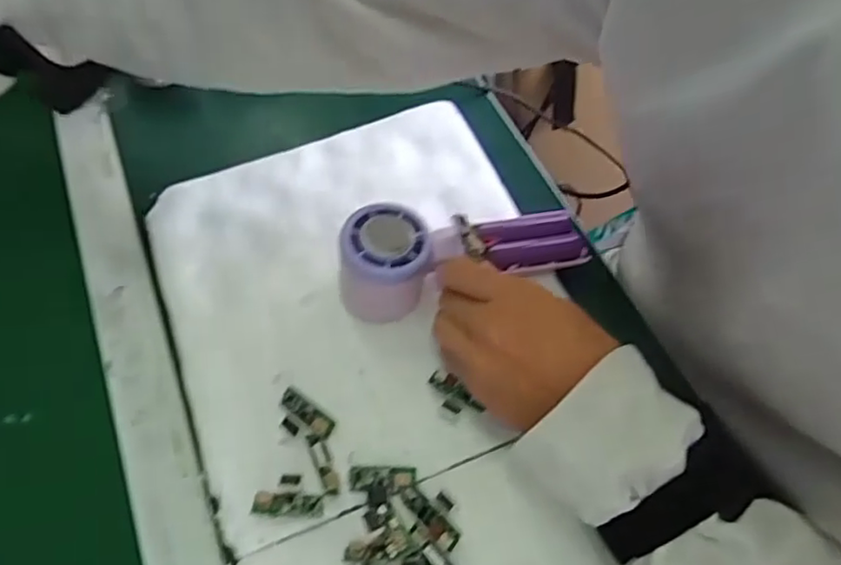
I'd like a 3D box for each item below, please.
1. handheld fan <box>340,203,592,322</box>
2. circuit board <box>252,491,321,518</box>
[{"bbox_3d":[0.024,-0.018,0.416,0.165,0.060,0.056,-8,60,-22],"label":"handheld fan"},{"bbox_3d":[-0.075,0.126,0.357,0.037,0.011,0.013,0,60,2],"label":"circuit board"}]

